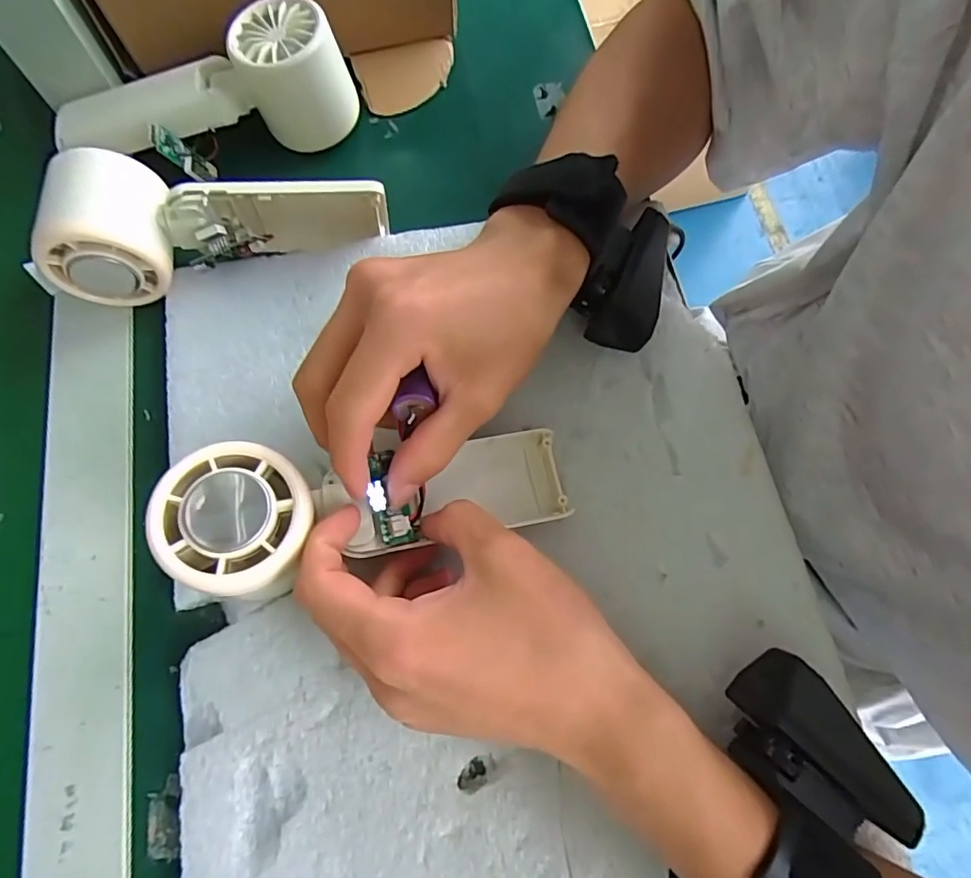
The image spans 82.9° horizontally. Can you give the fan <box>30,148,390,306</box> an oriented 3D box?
[{"bbox_3d":[-0.134,-0.113,0.275,0.159,0.051,0.054,-8,73,-3],"label":"fan"}]

